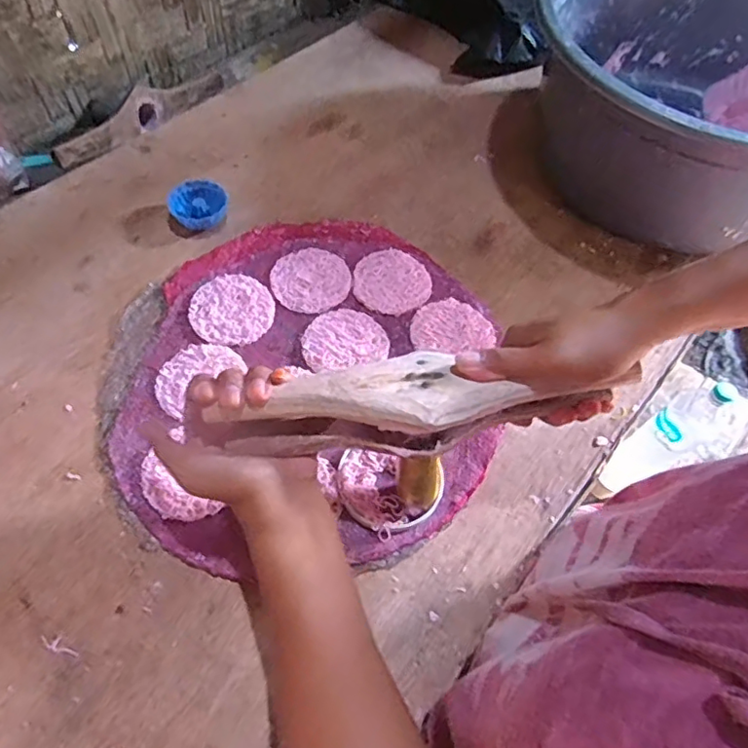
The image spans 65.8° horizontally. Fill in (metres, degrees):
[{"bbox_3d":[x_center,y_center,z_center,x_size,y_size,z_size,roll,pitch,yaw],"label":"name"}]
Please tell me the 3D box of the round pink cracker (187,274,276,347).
[{"bbox_3d":[-0.139,-0.063,0.568,0.079,0.010,0.079,2,57,-3],"label":"round pink cracker"}]

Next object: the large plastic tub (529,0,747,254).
[{"bbox_3d":[0.373,-0.311,0.659,0.389,0.199,0.398,2,58,-3],"label":"large plastic tub"}]

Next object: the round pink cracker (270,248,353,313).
[{"bbox_3d":[-0.064,-0.098,0.593,0.080,0.005,0.073,1,57,-4],"label":"round pink cracker"}]

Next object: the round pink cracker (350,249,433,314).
[{"bbox_3d":[0.019,-0.098,0.600,0.080,0.005,0.079,2,57,-3],"label":"round pink cracker"}]

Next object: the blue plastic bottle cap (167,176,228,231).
[{"bbox_3d":[-0.192,-0.183,0.635,0.062,0.025,0.064,2,57,-3],"label":"blue plastic bottle cap"}]

